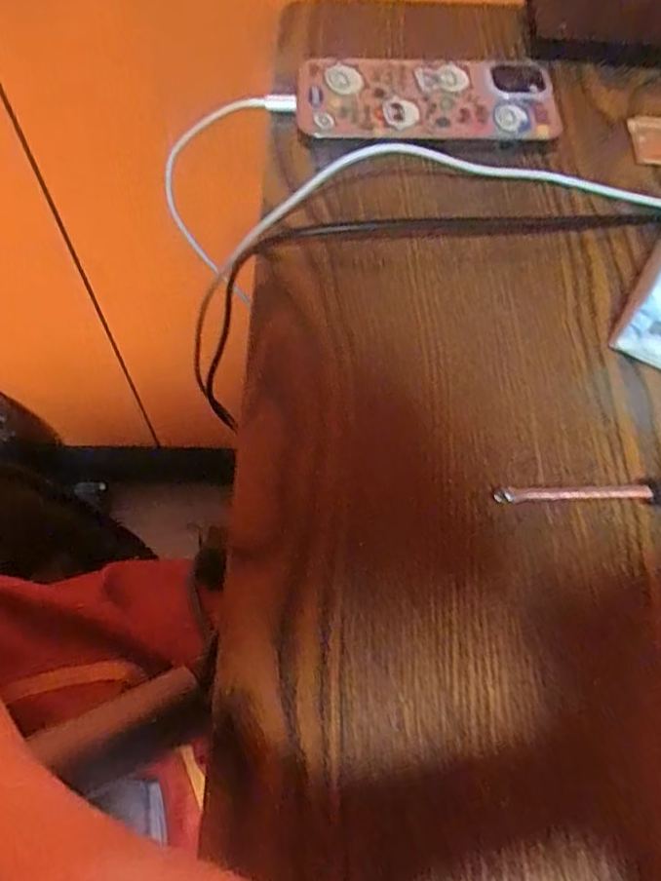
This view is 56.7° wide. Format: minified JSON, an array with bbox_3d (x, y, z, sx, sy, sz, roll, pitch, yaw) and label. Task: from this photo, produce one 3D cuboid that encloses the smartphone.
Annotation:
[{"bbox_3d":[0.054,-0.184,0.332,0.138,0.006,0.063,-1,67,-6],"label":"smartphone"}]

